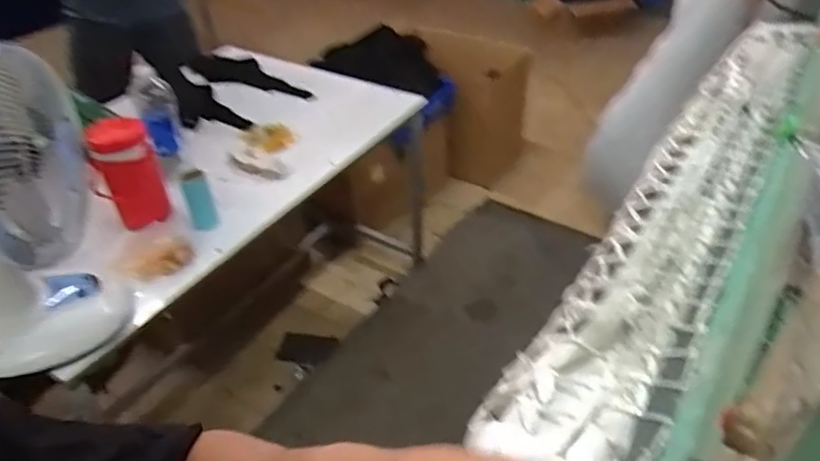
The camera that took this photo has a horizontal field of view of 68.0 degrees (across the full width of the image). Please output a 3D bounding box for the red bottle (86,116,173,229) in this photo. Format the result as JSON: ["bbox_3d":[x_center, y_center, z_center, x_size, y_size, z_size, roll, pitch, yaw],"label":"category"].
[{"bbox_3d":[-0.673,-0.135,1.458,0.138,0.268,0.104,-21,20,-22],"label":"red bottle"}]

